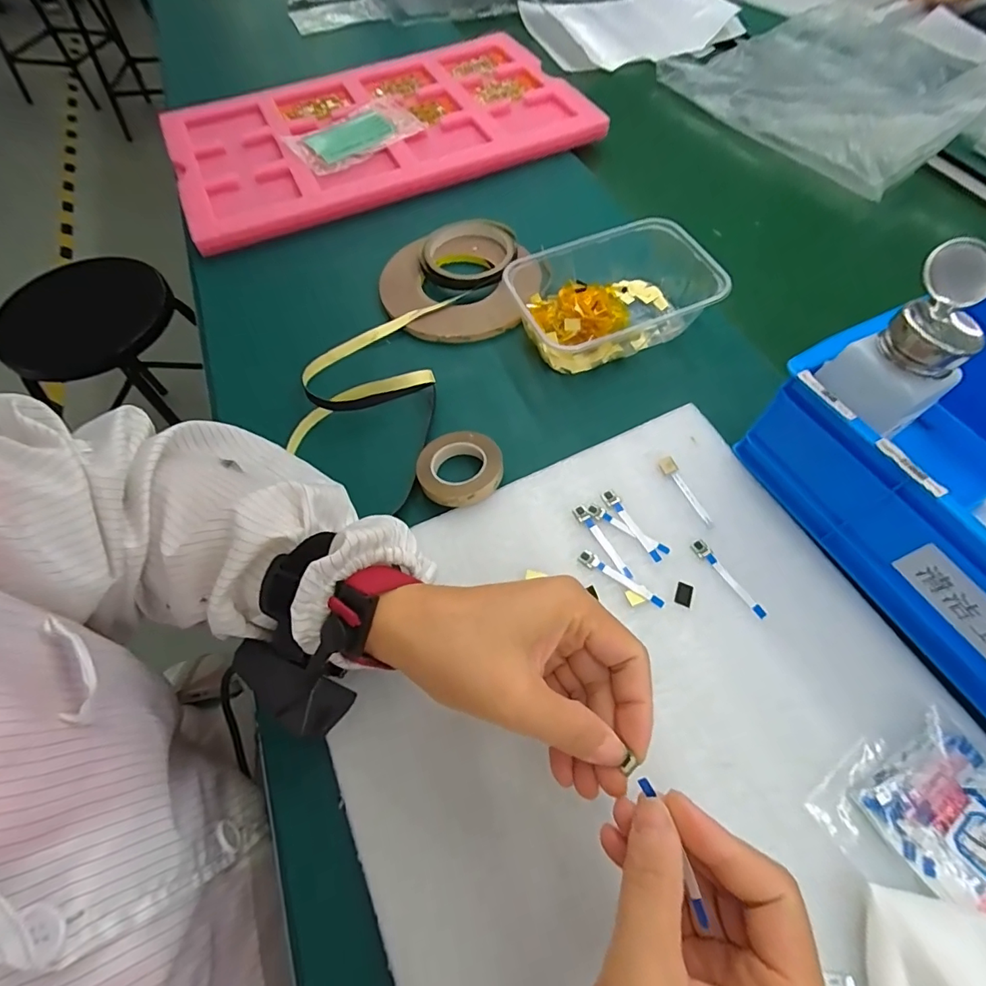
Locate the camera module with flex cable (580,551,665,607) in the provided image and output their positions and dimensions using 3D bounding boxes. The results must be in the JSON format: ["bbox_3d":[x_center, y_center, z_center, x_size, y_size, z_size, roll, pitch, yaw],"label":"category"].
[{"bbox_3d":[0.083,0.056,0.317,0.059,0.004,0.009,33,66,17],"label":"camera module with flex cable"}]

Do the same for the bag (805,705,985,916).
[{"bbox_3d":[0.242,0.180,0.235,0.093,0.010,0.135,-37,67,-18],"label":"bag"}]

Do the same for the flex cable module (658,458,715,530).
[{"bbox_3d":[0.139,-0.002,0.346,0.011,0.004,0.058,-24,63,-12],"label":"flex cable module"}]

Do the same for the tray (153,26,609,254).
[{"bbox_3d":[-0.150,-0.465,0.611,0.483,0.027,0.301,-20,63,-10],"label":"tray"}]

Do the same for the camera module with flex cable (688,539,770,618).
[{"bbox_3d":[0.153,0.055,0.315,0.010,0.004,0.060,-30,65,-15],"label":"camera module with flex cable"}]

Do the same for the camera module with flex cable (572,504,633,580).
[{"bbox_3d":[0.074,0.032,0.330,0.009,0.004,0.060,-26,64,-13],"label":"camera module with flex cable"}]

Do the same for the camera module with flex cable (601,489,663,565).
[{"bbox_3d":[0.096,0.022,0.336,0.010,0.004,0.059,-30,65,-15],"label":"camera module with flex cable"}]

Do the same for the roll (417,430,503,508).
[{"bbox_3d":[-0.024,-0.019,0.359,0.061,0.015,0.060,0,61,0],"label":"roll"}]

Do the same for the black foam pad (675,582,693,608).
[{"bbox_3d":[0.122,0.064,0.310,0.010,0.004,0.015,16,62,11],"label":"black foam pad"}]

